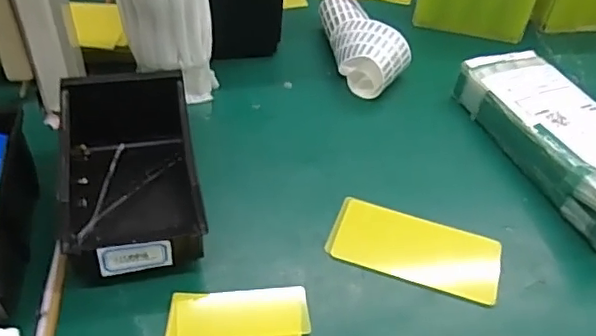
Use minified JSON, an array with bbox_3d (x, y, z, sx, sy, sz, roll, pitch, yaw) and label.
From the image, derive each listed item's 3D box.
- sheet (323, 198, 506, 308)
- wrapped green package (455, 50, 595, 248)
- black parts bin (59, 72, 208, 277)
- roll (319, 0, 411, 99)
[{"bbox_3d":[0.102,0.069,0.501,0.144,0.006,0.068,16,46,11],"label":"sheet"},{"bbox_3d":[0.278,-0.012,0.565,0.111,0.055,0.300,-15,48,-19],"label":"wrapped green package"},{"bbox_3d":[-0.143,0.007,0.486,0.109,0.081,0.177,-8,46,-12],"label":"black parts bin"},{"bbox_3d":[0.080,-0.149,0.681,0.083,0.056,0.157,-8,46,-12],"label":"roll"}]

